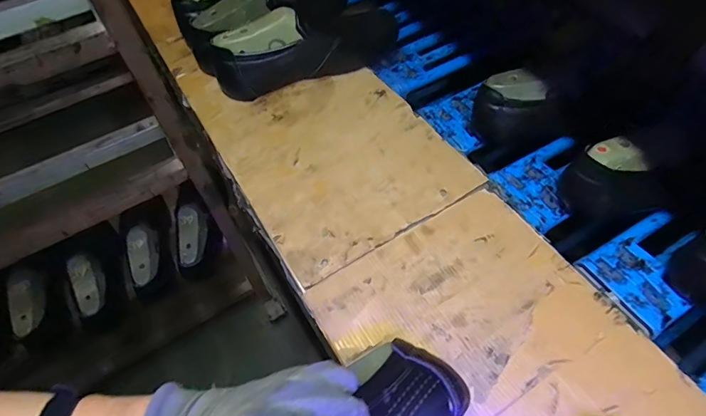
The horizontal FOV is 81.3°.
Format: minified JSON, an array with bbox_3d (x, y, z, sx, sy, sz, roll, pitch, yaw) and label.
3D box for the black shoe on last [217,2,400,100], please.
[{"bbox_3d":[-0.060,-0.226,0.556,0.254,0.090,0.096,-30,59,-17],"label":"black shoe on last"}]

